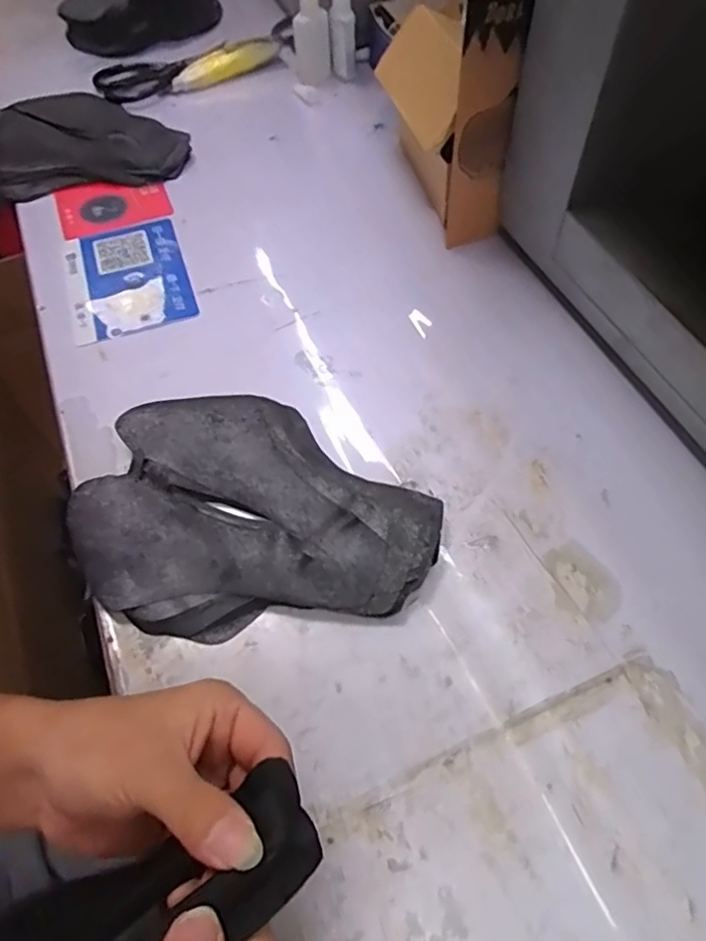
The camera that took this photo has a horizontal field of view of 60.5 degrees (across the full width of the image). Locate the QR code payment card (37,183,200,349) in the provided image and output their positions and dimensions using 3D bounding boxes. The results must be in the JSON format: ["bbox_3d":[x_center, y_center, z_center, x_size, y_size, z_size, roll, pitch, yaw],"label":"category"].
[{"bbox_3d":[-0.248,-0.235,0.642,0.130,0.010,0.250,-22,61,-10],"label":"QR code payment card"}]

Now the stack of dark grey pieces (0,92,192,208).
[{"bbox_3d":[-0.330,-0.410,0.742,0.241,0.022,0.210,-11,59,-4],"label":"stack of dark grey pieces"}]

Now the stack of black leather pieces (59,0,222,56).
[{"bbox_3d":[-0.333,-0.707,0.887,0.209,0.055,0.260,-25,61,-12],"label":"stack of black leather pieces"}]

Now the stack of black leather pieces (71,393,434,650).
[{"bbox_3d":[-0.086,0.039,0.455,0.256,0.022,0.199,36,67,23],"label":"stack of black leather pieces"}]

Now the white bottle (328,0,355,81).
[{"bbox_3d":[-0.015,-0.564,0.762,0.029,0.119,0.037,-2,59,2],"label":"white bottle"}]

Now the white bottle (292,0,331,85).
[{"bbox_3d":[-0.054,-0.562,0.762,0.044,0.121,0.032,-13,59,-5],"label":"white bottle"}]

